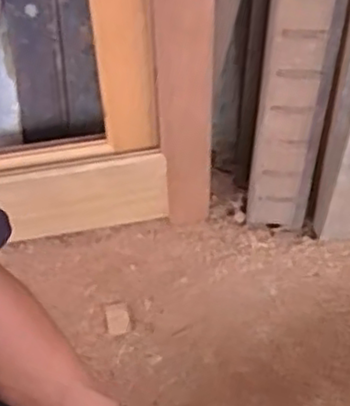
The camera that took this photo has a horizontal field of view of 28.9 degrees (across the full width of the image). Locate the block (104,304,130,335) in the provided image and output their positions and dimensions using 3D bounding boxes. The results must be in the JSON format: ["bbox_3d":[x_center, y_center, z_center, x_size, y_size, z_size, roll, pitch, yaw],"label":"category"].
[{"bbox_3d":[-0.125,0.252,1.475,0.050,0.007,0.067,-9,59,-4],"label":"block"}]

